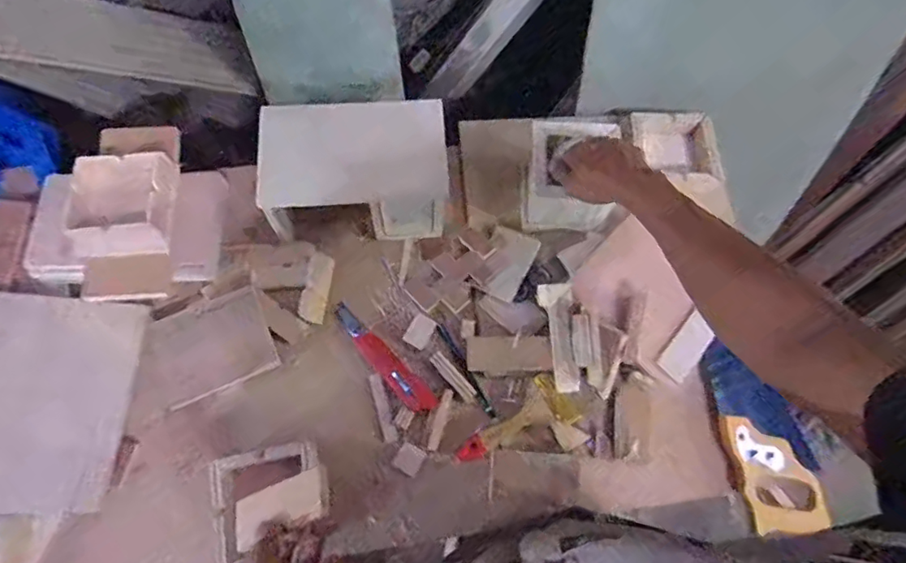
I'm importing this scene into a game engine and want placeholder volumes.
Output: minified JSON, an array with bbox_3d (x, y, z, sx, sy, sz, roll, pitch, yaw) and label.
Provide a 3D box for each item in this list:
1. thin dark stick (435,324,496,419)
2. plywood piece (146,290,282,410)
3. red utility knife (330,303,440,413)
[{"bbox_3d":[0.016,0.113,0.681,0.011,0.009,0.135,-27,72,-12],"label":"thin dark stick"},{"bbox_3d":[-0.301,0.080,0.666,0.145,0.008,0.112,-23,71,-11],"label":"plywood piece"},{"bbox_3d":[-0.088,0.094,0.669,0.032,0.011,0.176,-40,75,-16],"label":"red utility knife"}]

